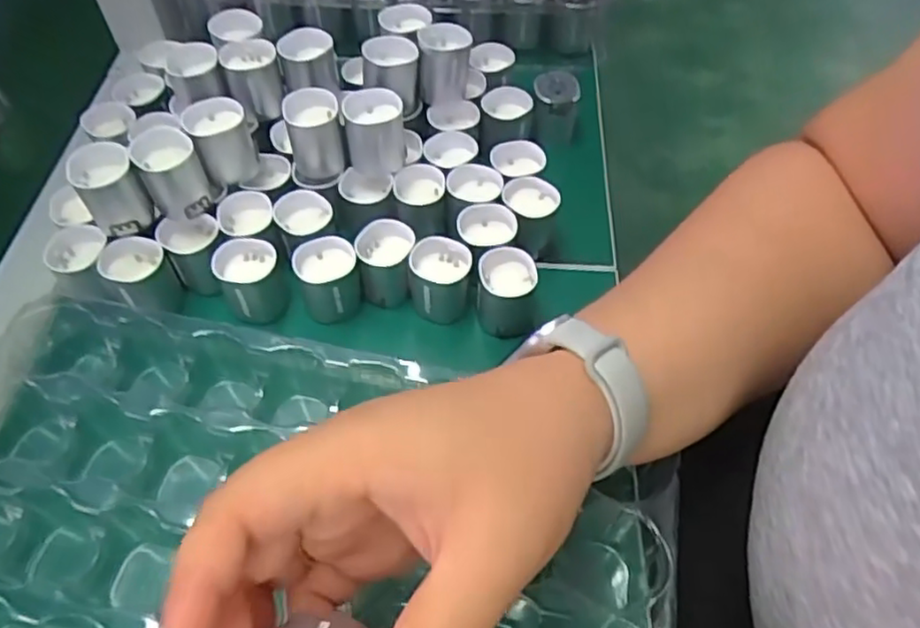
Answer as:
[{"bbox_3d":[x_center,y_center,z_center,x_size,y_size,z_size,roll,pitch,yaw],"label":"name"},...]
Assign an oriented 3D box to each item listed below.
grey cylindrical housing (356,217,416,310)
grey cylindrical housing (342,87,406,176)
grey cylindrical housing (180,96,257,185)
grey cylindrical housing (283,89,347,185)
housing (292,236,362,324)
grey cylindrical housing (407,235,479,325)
[{"bbox_3d":[-0.037,-0.026,0.352,0.029,0.033,0.028,-10,55,-8],"label":"grey cylindrical housing"},{"bbox_3d":[-0.044,-0.094,0.361,0.030,0.039,0.025,-2,54,-2],"label":"grey cylindrical housing"},{"bbox_3d":[-0.123,-0.088,0.356,0.029,0.040,0.027,0,54,0],"label":"grey cylindrical housing"},{"bbox_3d":[-0.076,-0.093,0.360,0.027,0.040,0.026,0,54,0],"label":"grey cylindrical housing"},{"bbox_3d":[-0.066,-0.017,0.344,0.030,0.029,0.033,0,54,0],"label":"housing"},{"bbox_3d":[-0.009,-0.016,0.348,0.031,0.036,0.030,0,54,0],"label":"grey cylindrical housing"}]

